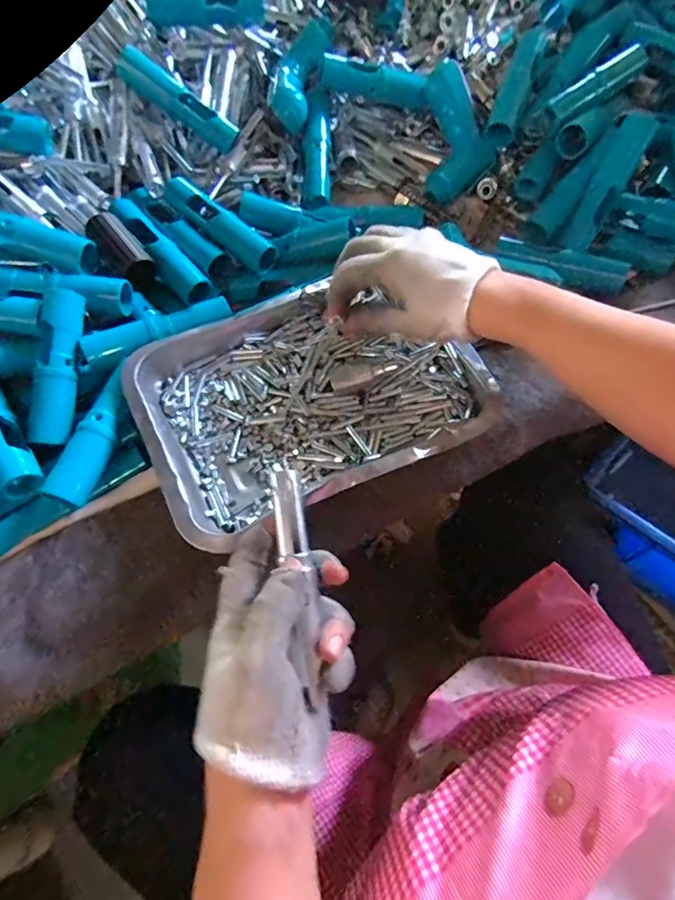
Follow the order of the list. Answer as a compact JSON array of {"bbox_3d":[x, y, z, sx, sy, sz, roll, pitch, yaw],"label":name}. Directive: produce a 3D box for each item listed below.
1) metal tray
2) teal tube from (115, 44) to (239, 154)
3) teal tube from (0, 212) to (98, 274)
[{"bbox_3d":[-0.026,-0.051,0.377,0.247,0.029,0.193,-25,65,-11],"label":"metal tray"},{"bbox_3d":[-0.155,-0.344,0.475,0.115,0.023,0.023,29,62,-22],"label":"teal tube"},{"bbox_3d":[-0.264,-0.179,0.402,0.126,0.023,0.032,18,64,-4],"label":"teal tube"}]

